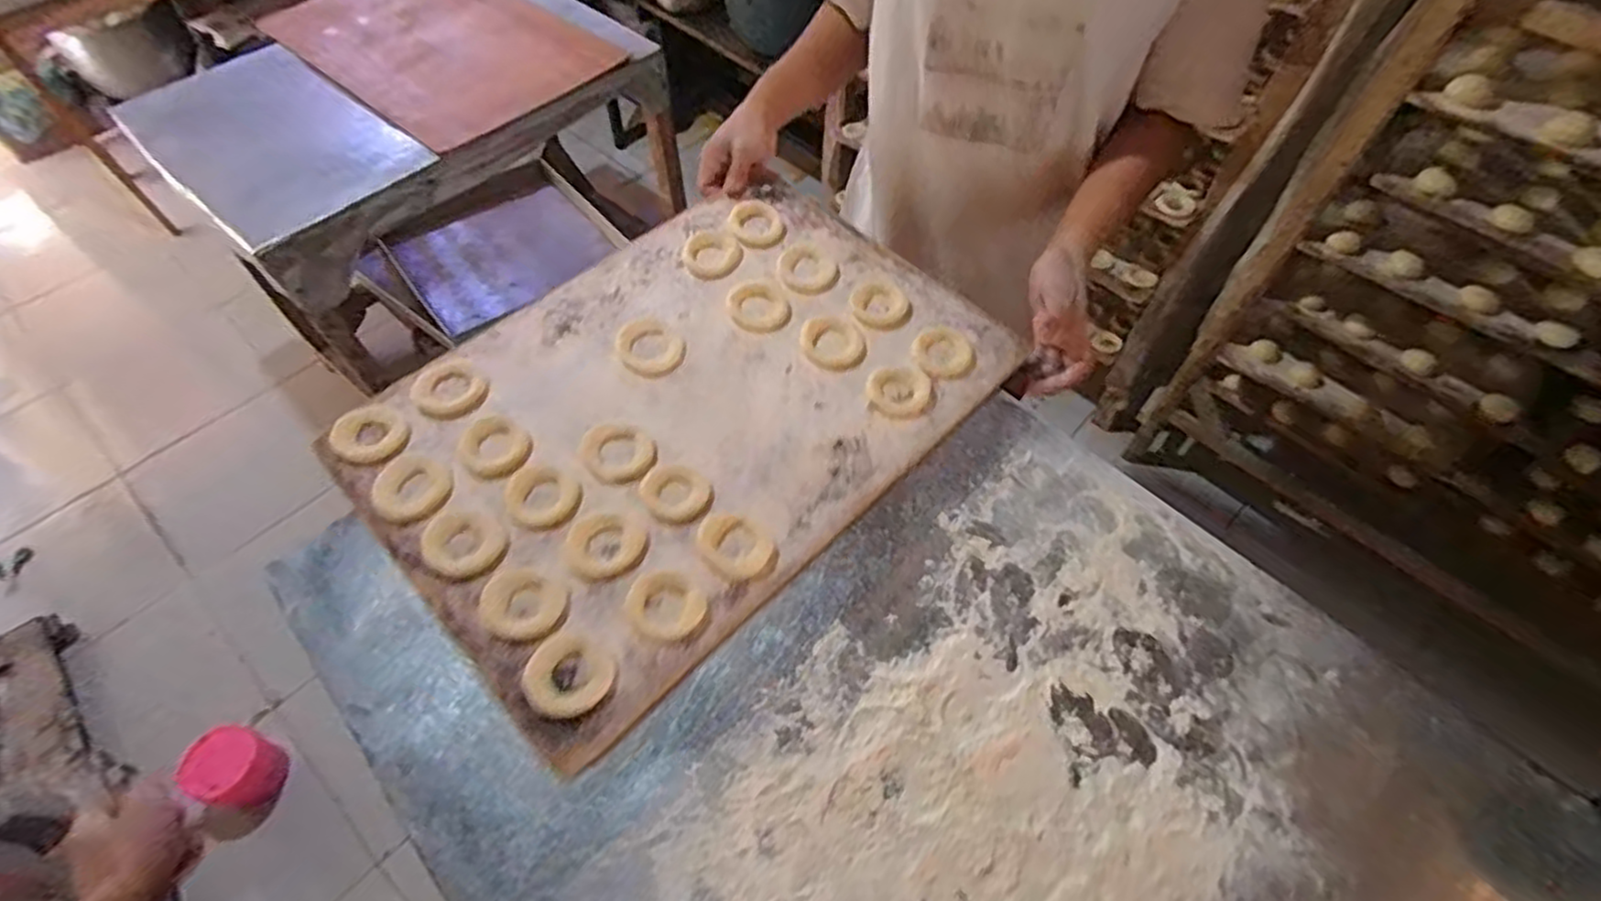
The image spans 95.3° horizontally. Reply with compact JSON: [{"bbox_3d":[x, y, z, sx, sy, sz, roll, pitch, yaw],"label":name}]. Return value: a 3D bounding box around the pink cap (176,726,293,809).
[{"bbox_3d":[-1.034,0.577,1.333,0.117,0.132,0.125,15,57,10],"label":"pink cap"}]

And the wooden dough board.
[{"bbox_3d":[-0.113,-0.058,0.735,0.427,0.013,0.580,40,65,22],"label":"wooden dough board"}]

